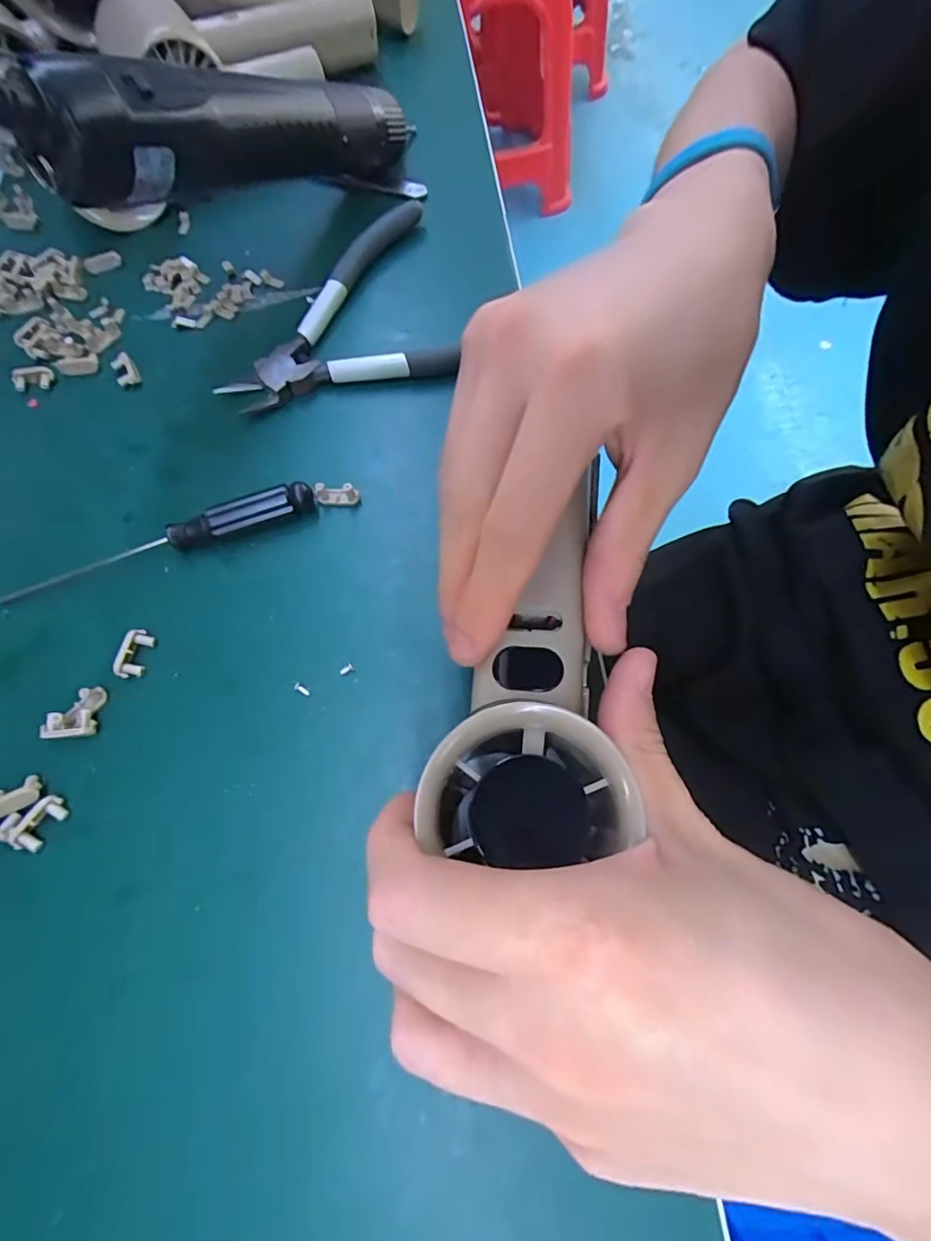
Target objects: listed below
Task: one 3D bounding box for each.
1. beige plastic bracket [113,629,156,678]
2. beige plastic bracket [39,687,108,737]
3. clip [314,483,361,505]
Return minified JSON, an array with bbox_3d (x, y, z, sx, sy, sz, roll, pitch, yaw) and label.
[{"bbox_3d":[-0.129,0.013,0.206,0.010,0.005,0.019,12,69,7],"label":"beige plastic bracket"},{"bbox_3d":[-0.147,0.035,0.199,0.019,0.007,0.018,-7,68,0],"label":"beige plastic bracket"},{"bbox_3d":[-0.056,-0.056,0.229,0.018,0.008,0.006,1,68,3],"label":"clip"}]

